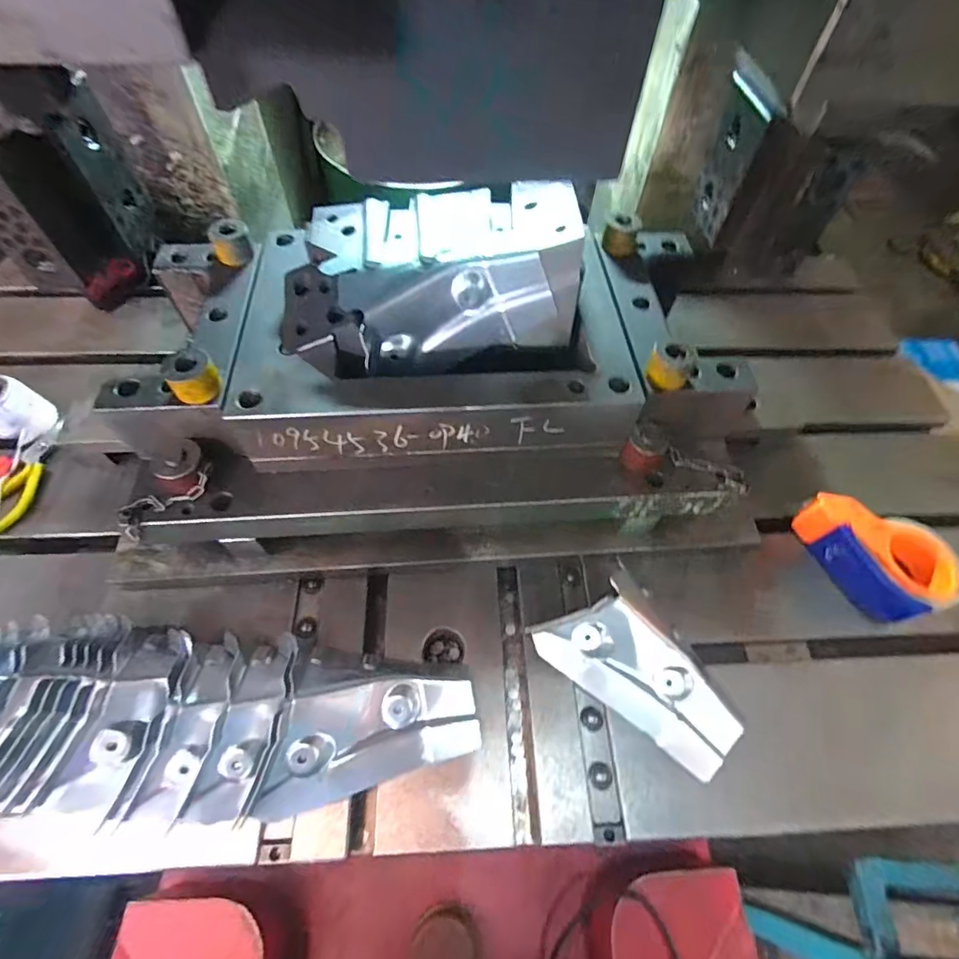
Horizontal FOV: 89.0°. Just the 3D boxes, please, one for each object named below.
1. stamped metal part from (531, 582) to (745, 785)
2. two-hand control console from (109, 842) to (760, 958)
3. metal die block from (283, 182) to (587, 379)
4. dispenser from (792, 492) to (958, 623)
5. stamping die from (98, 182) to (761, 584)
[{"bbox_3d":[0.163,0.194,0.497,0.208,0.051,0.095,36,64,19],"label":"stamped metal part"},{"bbox_3d":[-0.035,0.425,0.438,0.513,0.118,0.131,-1,58,-4],"label":"two-hand control console"},{"bbox_3d":[-0.048,-0.201,0.477,0.291,0.102,0.152,-7,59,-6],"label":"metal die block"},{"bbox_3d":[0.463,0.083,0.566,0.112,0.064,0.147,-16,60,-11],"label":"dispenser"},{"bbox_3d":[-0.076,-0.104,0.530,0.643,0.258,0.314,-3,58,-4],"label":"stamping die"}]

